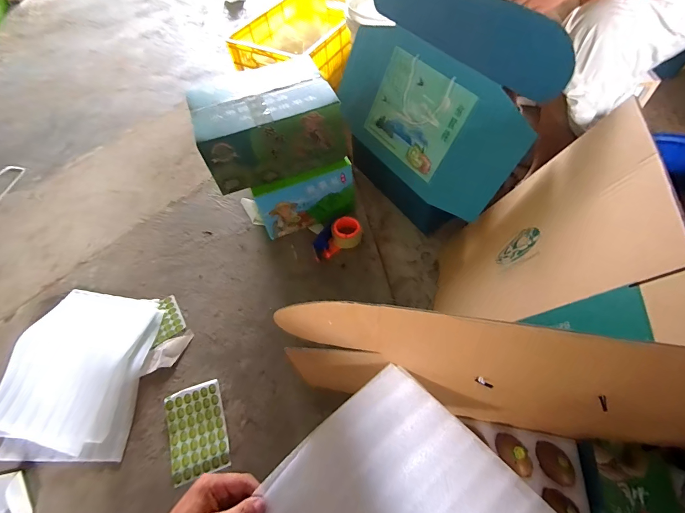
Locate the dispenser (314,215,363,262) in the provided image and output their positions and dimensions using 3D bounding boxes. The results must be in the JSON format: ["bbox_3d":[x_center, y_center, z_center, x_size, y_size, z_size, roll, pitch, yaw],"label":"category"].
[{"bbox_3d":[-0.019,-0.058,0.988,0.151,0.074,0.080,-24,59,-10],"label":"dispenser"}]

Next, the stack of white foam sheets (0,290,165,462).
[{"bbox_3d":[-0.644,0.271,0.858,0.341,0.059,0.399,2,63,0],"label":"stack of white foam sheets"}]

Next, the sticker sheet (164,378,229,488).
[{"bbox_3d":[-0.321,0.380,0.766,0.114,0.016,0.184,-18,64,-9],"label":"sticker sheet"}]

